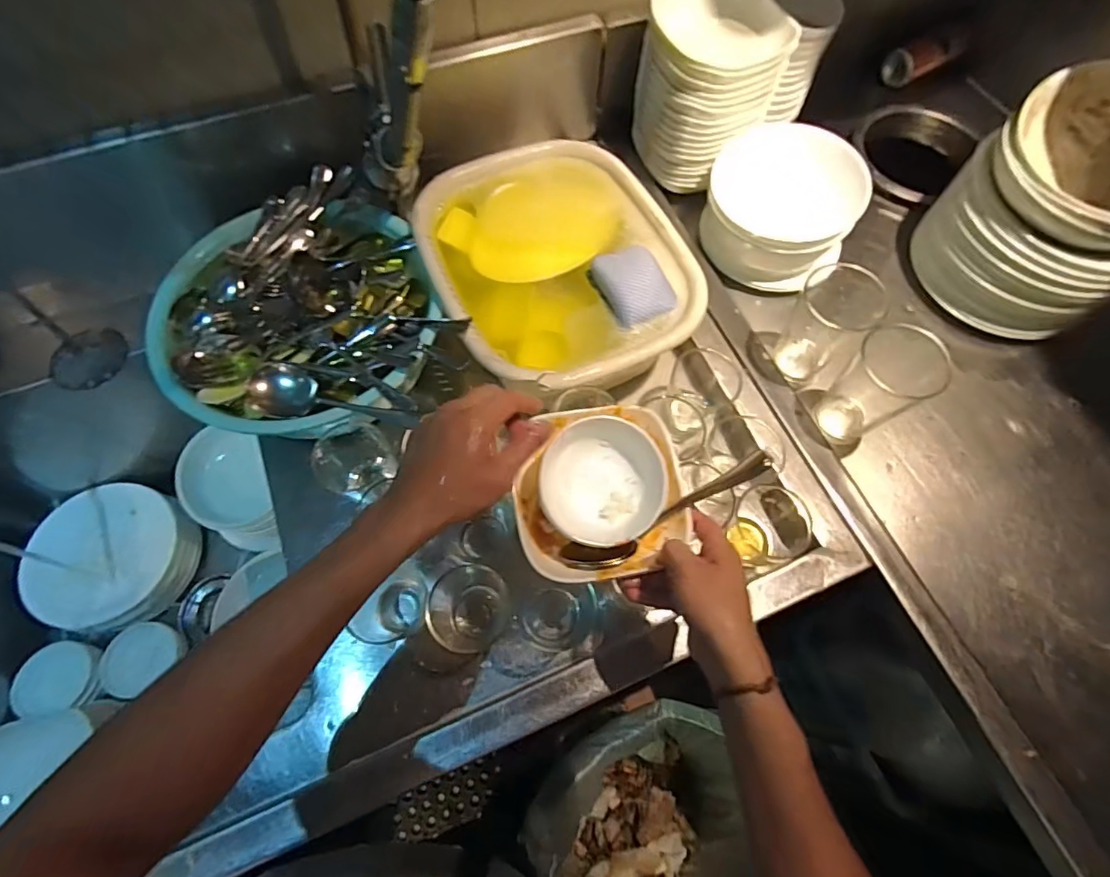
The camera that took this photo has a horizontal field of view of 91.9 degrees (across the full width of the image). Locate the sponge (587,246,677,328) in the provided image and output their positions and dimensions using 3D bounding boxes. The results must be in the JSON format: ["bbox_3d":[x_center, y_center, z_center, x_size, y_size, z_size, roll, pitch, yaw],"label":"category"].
[{"bbox_3d":[0.089,-0.177,0.619,0.073,0.021,0.091,-22,69,-11],"label":"sponge"}]

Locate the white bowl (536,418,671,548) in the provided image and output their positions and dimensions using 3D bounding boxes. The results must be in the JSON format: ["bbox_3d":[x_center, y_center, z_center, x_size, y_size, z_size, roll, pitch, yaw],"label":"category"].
[{"bbox_3d":[0.047,0.033,0.466,0.105,0.051,0.119,37,71,13],"label":"white bowl"}]

